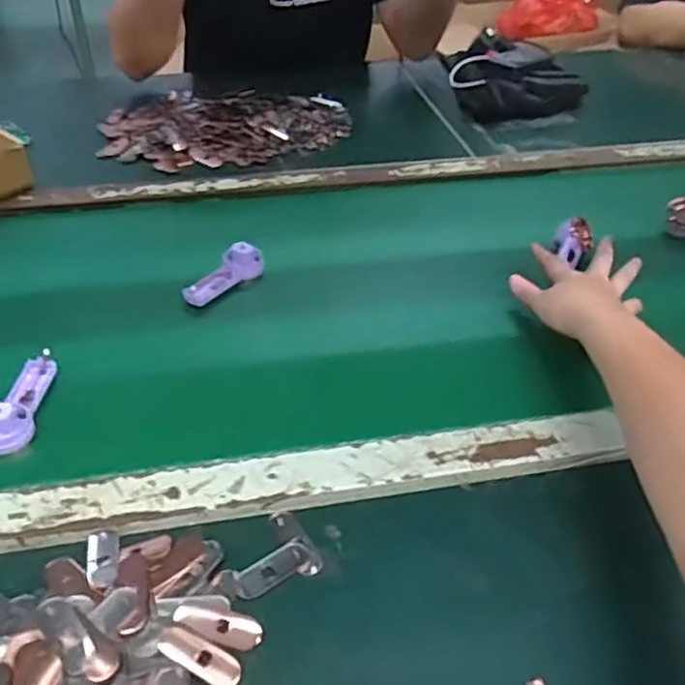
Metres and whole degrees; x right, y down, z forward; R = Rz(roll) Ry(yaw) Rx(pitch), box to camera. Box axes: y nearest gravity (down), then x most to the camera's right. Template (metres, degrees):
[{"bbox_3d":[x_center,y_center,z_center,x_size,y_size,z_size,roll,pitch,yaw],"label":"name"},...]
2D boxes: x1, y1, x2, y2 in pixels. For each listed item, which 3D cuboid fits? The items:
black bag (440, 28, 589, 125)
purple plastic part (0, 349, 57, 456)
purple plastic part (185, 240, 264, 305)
[{"bbox_3d":[0.264,-0.412,1.048,0.196,0.066,0.225,4,39,0],"label":"black bag"},{"bbox_3d":[-0.253,0.042,0.528,0.037,0.028,0.102,-2,43,-6],"label":"purple plastic part"},{"bbox_3d":[-0.117,-0.067,0.666,0.028,0.032,0.089,34,50,29],"label":"purple plastic part"}]

